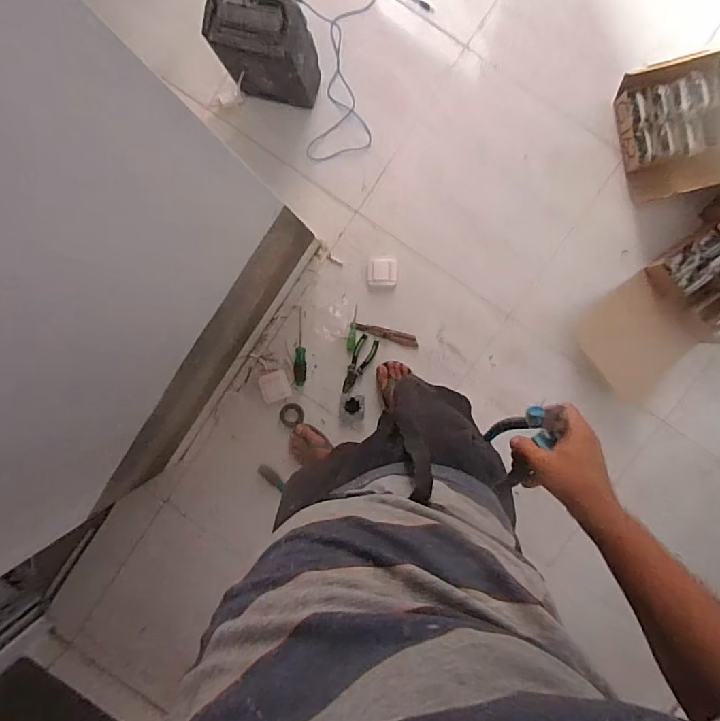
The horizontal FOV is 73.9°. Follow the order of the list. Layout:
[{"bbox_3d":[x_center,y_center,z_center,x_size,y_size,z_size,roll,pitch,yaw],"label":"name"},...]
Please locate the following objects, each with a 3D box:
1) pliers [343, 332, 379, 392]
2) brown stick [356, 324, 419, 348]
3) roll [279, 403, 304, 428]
[{"bbox_3d":[-0.005,0.013,1.293,0.054,0.015,0.161,27,96,0],"label":"pliers"},{"bbox_3d":[0.073,-0.068,1.278,0.169,0.018,0.032,14,96,1],"label":"brown stick"},{"bbox_3d":[-0.189,0.154,1.324,0.067,0.015,0.072,0,95,3],"label":"roll"}]

